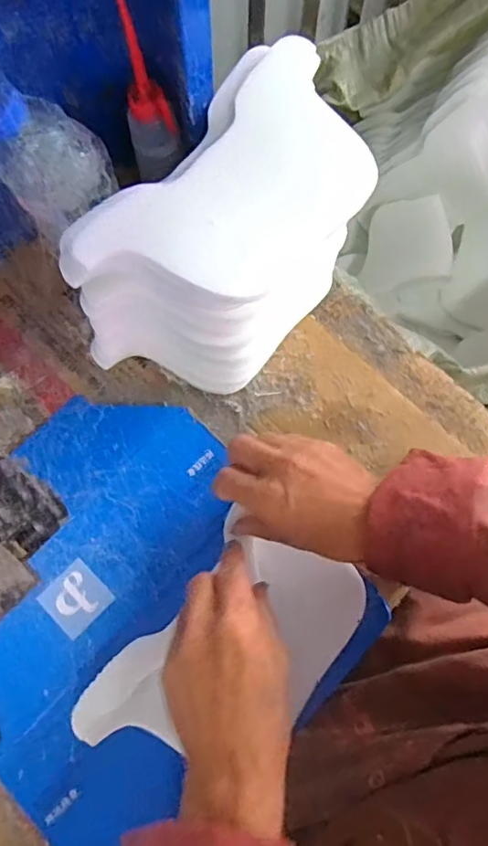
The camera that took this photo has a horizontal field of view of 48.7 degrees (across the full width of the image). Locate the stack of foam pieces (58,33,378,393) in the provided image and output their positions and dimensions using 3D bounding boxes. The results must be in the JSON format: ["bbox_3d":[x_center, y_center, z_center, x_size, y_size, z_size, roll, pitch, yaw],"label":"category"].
[{"bbox_3d":[-0.008,-0.158,0.467,0.148,0.140,0.268,33,75,8],"label":"stack of foam pieces"}]

